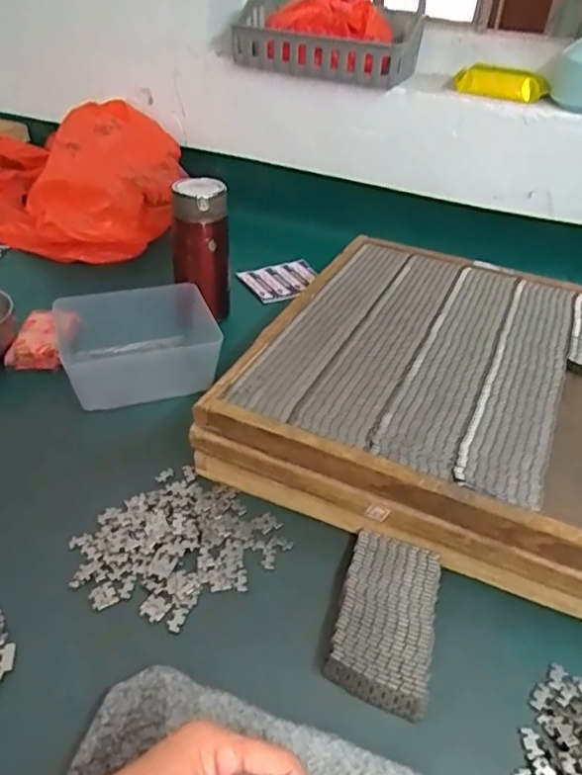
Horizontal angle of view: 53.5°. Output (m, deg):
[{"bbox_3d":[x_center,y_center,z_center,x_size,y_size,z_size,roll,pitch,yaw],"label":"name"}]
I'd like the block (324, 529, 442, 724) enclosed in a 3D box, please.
[{"bbox_3d":[0.067,0.156,0.400,0.062,0.016,0.120,13,38,12],"label":"block"}]

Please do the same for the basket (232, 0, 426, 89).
[{"bbox_3d":[0.043,-0.488,0.812,0.259,0.080,0.117,15,38,14],"label":"basket"}]

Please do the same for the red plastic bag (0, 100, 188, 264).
[{"bbox_3d":[-0.352,-0.336,0.897,0.403,0.165,0.256,27,42,27],"label":"red plastic bag"}]

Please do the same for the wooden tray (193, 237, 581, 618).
[{"bbox_3d":[0.179,0.000,0.563,0.384,0.080,0.390,18,39,18],"label":"wooden tray"}]

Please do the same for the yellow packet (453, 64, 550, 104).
[{"bbox_3d":[0.279,-0.404,0.767,0.117,0.036,0.025,24,40,23],"label":"yellow packet"}]

